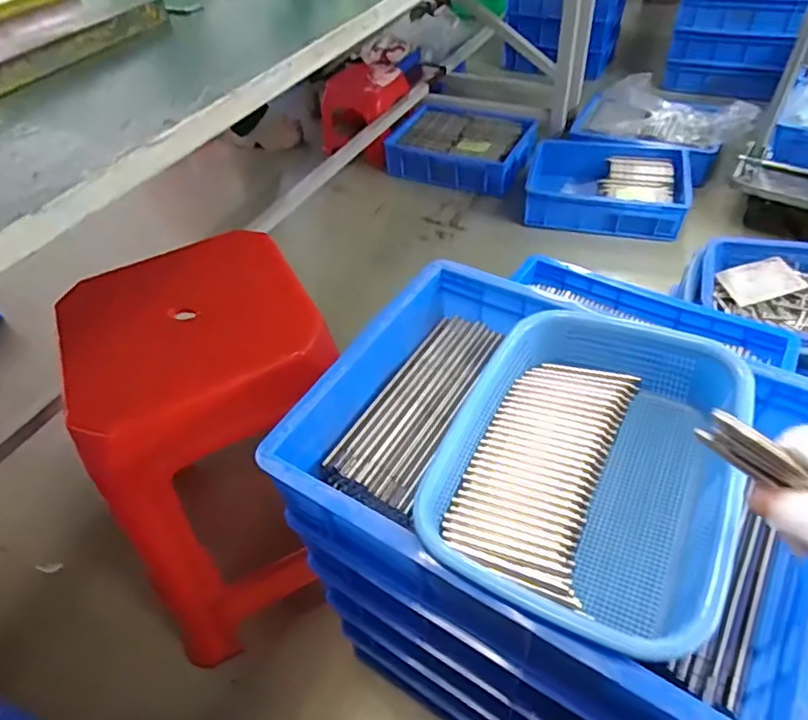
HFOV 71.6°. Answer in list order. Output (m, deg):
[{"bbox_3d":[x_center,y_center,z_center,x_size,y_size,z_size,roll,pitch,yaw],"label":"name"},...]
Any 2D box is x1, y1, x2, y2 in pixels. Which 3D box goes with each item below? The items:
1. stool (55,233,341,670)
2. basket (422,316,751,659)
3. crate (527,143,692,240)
[{"bbox_3d":[-0.255,0.131,0.781,0.294,0.455,0.304,-25,50,-17],"label":"stool"},{"bbox_3d":[0.148,0.084,0.464,0.209,0.077,0.285,17,51,20],"label":"basket"},{"bbox_3d":[0.549,-0.477,1.537,0.399,0.102,0.322,9,49,14],"label":"crate"}]

